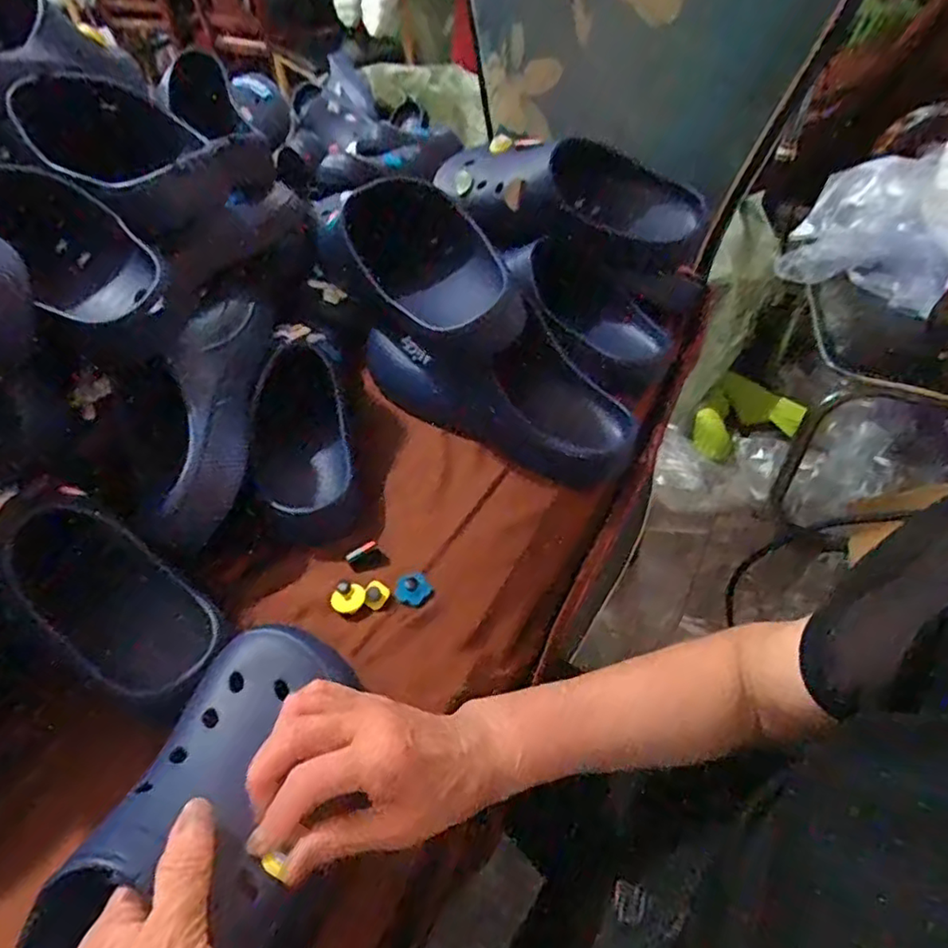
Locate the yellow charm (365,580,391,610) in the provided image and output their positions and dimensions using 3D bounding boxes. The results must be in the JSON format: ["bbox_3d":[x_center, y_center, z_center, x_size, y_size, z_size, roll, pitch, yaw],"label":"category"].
[{"bbox_3d":[-0.072,0.088,0.448,0.017,0.009,0.018,21,51,19],"label":"yellow charm"}]

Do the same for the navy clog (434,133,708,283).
[{"bbox_3d":[0.092,-0.284,0.644,0.275,0.105,0.082,24,52,21],"label":"navy clog"}]

